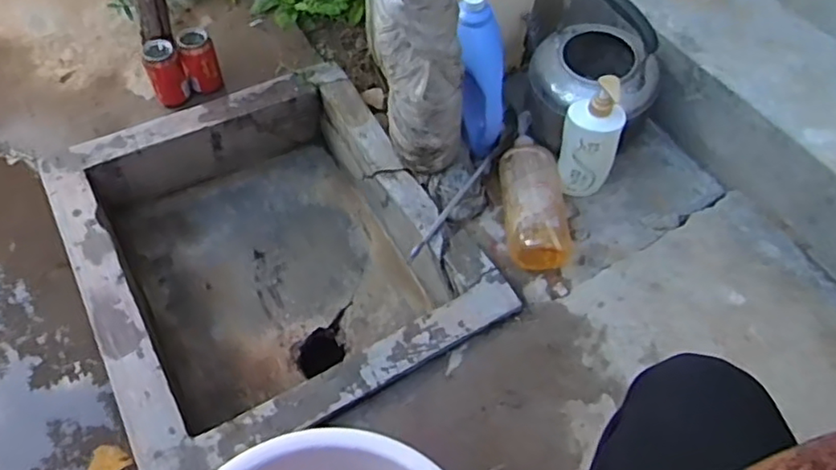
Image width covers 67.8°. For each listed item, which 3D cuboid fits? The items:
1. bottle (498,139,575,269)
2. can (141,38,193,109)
[{"bbox_3d":[0.205,-0.067,1.109,0.112,0.077,0.266,0,54,-4],"label":"bottle"},{"bbox_3d":[-0.479,-0.307,1.194,0.067,0.116,0.057,-19,58,-17],"label":"can"}]

